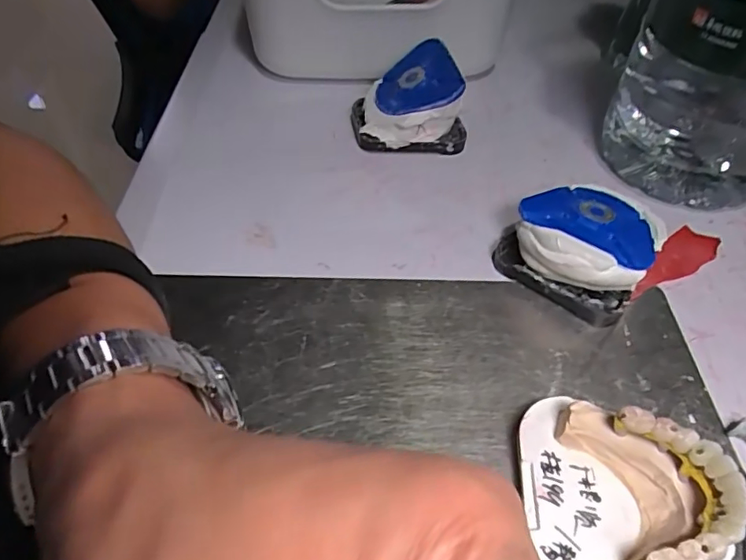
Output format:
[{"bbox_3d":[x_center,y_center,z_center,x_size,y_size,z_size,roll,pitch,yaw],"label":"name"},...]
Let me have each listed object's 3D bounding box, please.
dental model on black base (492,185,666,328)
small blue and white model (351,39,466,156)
[{"bbox_3d":[0.105,-0.022,0.269,0.066,0.034,0.069,31,55,23],"label":"dental model on black base"},{"bbox_3d":[0.022,-0.116,0.342,0.067,0.048,0.061,-2,49,-2],"label":"small blue and white model"}]

